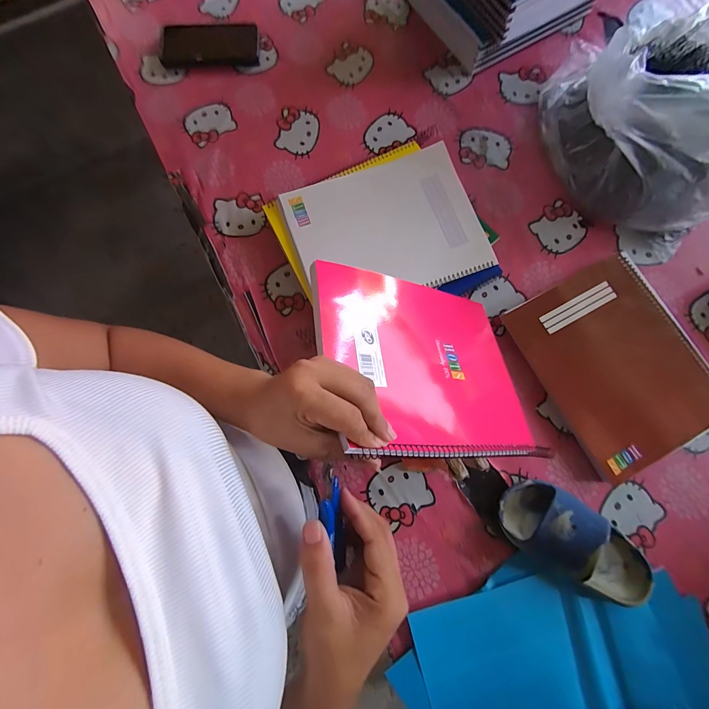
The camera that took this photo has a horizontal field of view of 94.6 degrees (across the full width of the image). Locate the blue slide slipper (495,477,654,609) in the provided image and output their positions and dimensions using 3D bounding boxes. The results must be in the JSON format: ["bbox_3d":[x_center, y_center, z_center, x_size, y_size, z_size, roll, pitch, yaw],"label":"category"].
[{"bbox_3d":[0.255,0.220,0.375,0.169,0.062,0.091,34,80,7],"label":"blue slide slipper"}]

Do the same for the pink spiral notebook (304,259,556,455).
[{"bbox_3d":[0.086,0.010,0.342,0.260,0.011,0.197,4,61,-32],"label":"pink spiral notebook"}]

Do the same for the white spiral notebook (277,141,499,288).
[{"bbox_3d":[0.043,-0.175,0.452,0.248,0.014,0.199,-20,80,-3],"label":"white spiral notebook"}]

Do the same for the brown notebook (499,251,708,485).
[{"bbox_3d":[0.355,0.009,0.440,0.207,0.021,0.252,-26,79,-5],"label":"brown notebook"}]

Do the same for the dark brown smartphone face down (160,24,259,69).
[{"bbox_3d":[-0.246,-0.524,0.552,0.161,0.012,0.086,-7,78,-1],"label":"dark brown smartphone face down"}]

